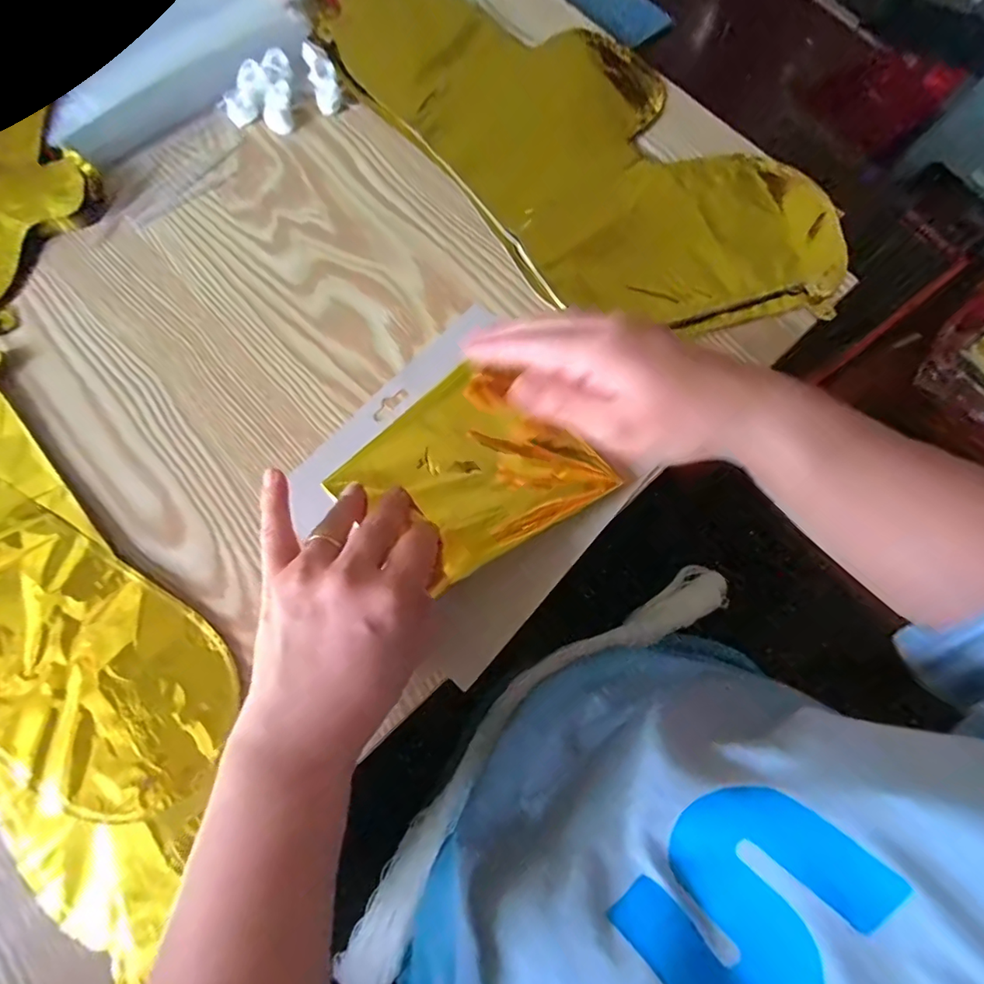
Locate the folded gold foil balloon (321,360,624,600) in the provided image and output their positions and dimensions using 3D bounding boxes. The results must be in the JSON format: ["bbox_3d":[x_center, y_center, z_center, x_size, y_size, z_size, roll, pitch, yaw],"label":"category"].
[{"bbox_3d":[-0.013,-0.011,0.326,0.128,0.014,0.114,-38,78,-12],"label":"folded gold foil balloon"}]

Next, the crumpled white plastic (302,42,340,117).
[{"bbox_3d":[-0.129,-0.315,0.409,0.019,0.009,0.062,-18,75,-7],"label":"crumpled white plastic"}]

